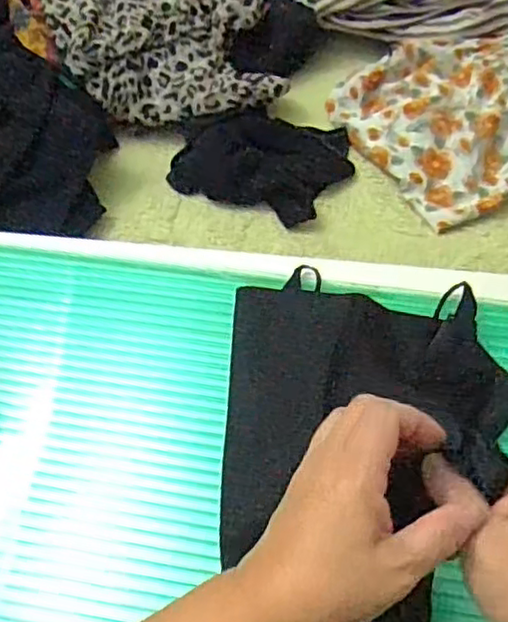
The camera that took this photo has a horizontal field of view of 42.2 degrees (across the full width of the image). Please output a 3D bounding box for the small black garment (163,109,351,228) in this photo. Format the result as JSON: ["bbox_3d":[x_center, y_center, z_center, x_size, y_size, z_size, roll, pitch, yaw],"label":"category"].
[{"bbox_3d":[0.014,-0.180,0.734,0.177,0.052,0.140,18,59,13],"label":"small black garment"}]

